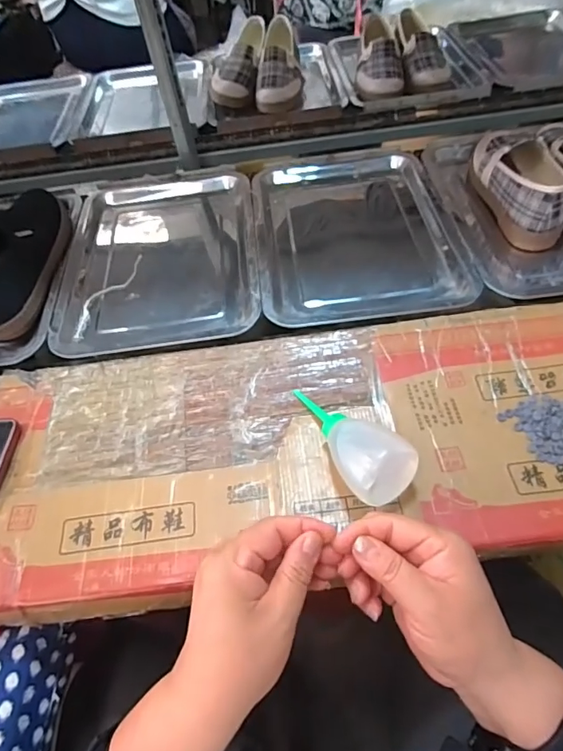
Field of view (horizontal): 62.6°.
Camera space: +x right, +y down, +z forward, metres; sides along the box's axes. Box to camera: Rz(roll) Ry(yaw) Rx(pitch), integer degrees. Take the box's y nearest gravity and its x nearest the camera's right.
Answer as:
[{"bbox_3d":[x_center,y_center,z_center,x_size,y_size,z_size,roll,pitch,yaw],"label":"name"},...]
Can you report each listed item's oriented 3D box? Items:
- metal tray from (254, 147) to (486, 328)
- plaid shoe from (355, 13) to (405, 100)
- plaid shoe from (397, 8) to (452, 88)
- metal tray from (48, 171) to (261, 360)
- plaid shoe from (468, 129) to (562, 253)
[{"bbox_3d":[0.097,-0.204,0.659,0.257,0.035,0.351,-7,53,1],"label":"metal tray"},{"bbox_3d":[0.196,-0.622,0.914,0.088,0.079,0.229,4,56,10],"label":"plaid shoe"},{"bbox_3d":[0.281,-0.645,0.923,0.091,0.068,0.263,1,56,8],"label":"plaid shoe"},{"bbox_3d":[-0.168,-0.172,0.661,0.262,0.034,0.352,-7,53,1],"label":"metal tray"},{"bbox_3d":[0.329,-0.282,0.647,0.084,0.075,0.249,-4,53,3],"label":"plaid shoe"}]

